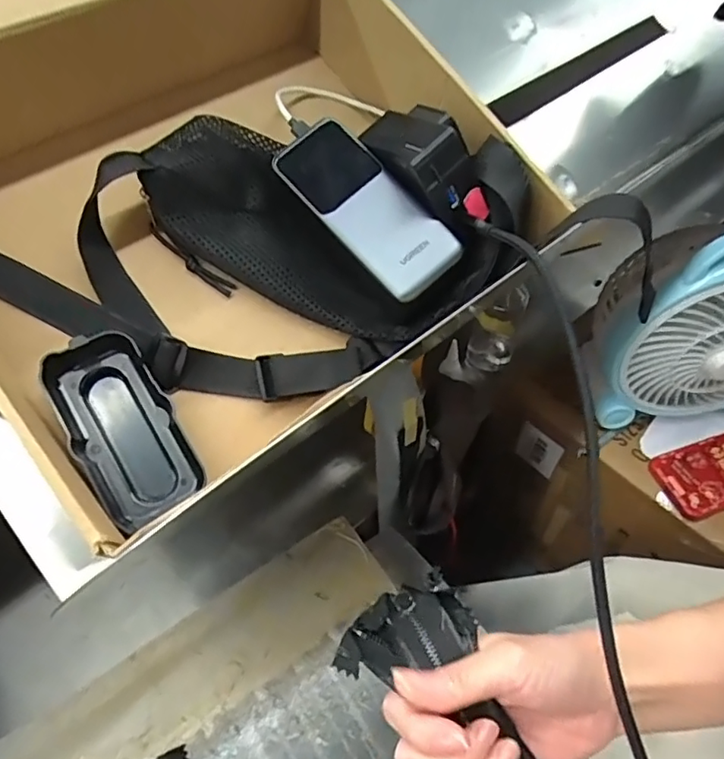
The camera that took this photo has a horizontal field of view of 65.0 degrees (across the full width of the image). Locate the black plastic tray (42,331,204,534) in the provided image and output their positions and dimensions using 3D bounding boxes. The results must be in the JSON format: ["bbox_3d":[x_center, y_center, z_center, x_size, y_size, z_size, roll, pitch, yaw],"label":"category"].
[{"bbox_3d":[-0.134,0.027,0.319,0.050,0.033,0.105,-27,82,-17],"label":"black plastic tray"}]

